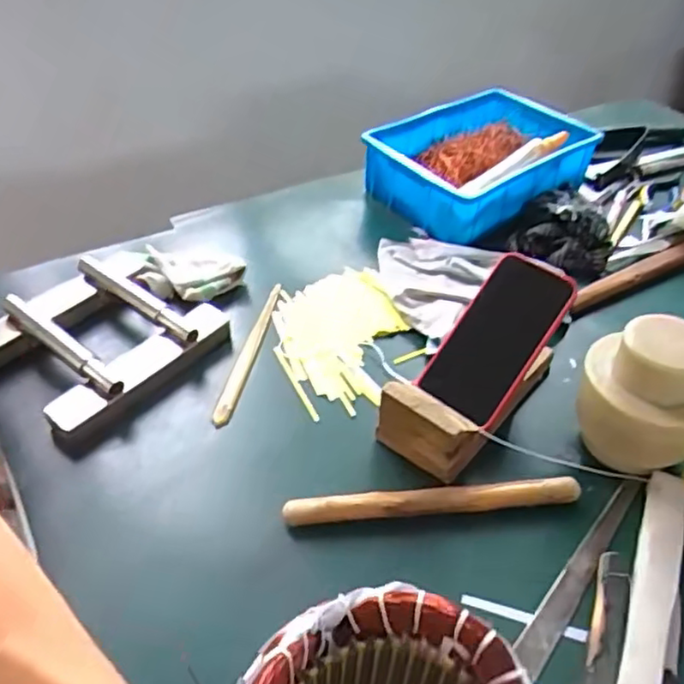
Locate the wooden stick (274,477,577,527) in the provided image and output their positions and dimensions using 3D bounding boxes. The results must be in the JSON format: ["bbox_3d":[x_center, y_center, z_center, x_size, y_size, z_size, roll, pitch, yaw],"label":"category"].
[{"bbox_3d":[0.078,0.135,0.555,0.249,0.019,0.022,-4,43,-7],"label":"wooden stick"}]

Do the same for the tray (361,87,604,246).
[{"bbox_3d":[0.189,-0.266,0.945,0.320,0.087,0.212,-31,52,-32],"label":"tray"}]

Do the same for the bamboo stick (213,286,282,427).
[{"bbox_3d":[-0.096,0.007,0.691,0.018,0.007,0.206,9,43,7],"label":"bamboo stick"}]

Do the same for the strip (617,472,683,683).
[{"bbox_3d":[0.218,0.201,0.467,0.031,0.009,0.298,12,39,25],"label":"strip"}]

